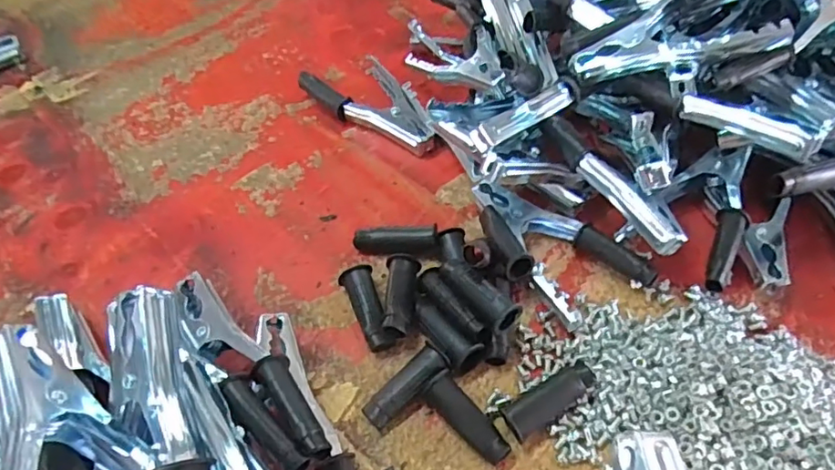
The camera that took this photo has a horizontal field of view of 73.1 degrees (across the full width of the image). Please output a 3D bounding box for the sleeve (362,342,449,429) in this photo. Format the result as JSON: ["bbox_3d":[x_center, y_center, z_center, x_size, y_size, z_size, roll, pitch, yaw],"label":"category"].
[{"bbox_3d":[-0.006,0.097,0.358,0.060,0.019,0.021,-37,59,-25],"label":"sleeve"}]

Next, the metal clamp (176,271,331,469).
[{"bbox_3d":[-0.100,0.072,0.324,0.035,0.028,0.149,-32,59,-22],"label":"metal clamp"}]

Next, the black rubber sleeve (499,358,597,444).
[{"bbox_3d":[0.082,0.101,0.347,0.060,0.023,0.019,-33,56,-4],"label":"black rubber sleeve"}]

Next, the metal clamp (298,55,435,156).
[{"bbox_3d":[-0.032,-0.128,0.528,0.138,0.025,0.080,34,60,25],"label":"metal clamp"}]

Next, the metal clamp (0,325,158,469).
[{"bbox_3d":[-0.137,0.096,0.228,0.034,0.063,0.148,-25,56,-18],"label":"metal clamp"}]

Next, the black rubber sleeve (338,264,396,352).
[{"bbox_3d":[-0.034,0.051,0.394,0.022,0.018,0.062,-20,53,-14],"label":"black rubber sleeve"}]

